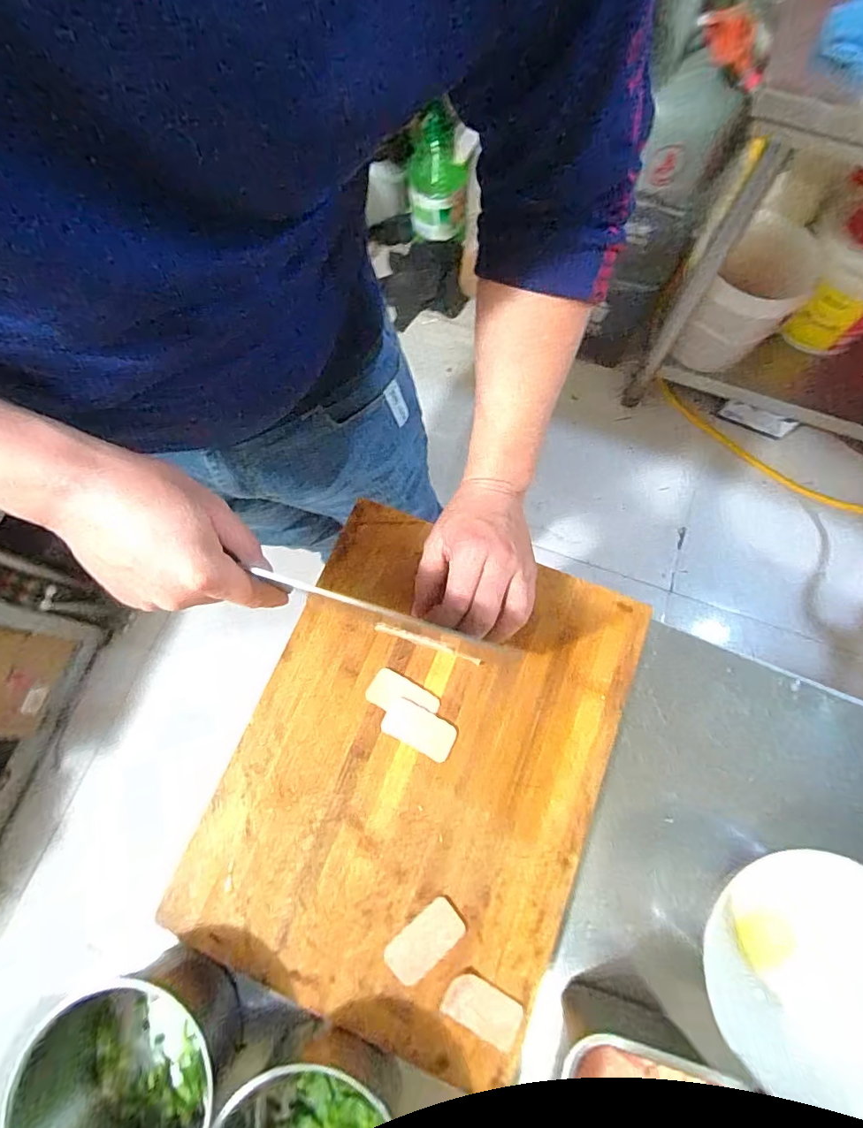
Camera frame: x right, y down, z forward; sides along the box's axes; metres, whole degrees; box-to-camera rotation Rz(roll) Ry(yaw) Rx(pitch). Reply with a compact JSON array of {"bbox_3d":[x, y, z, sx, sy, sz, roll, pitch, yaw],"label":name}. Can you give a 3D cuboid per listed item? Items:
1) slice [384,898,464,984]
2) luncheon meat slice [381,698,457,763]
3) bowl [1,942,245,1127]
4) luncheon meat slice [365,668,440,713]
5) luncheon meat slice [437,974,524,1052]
[{"bbox_3d":[-0.005,0.291,0.384,0.063,0.004,0.032,-39,76,-9],"label":"slice"},{"bbox_3d":[-0.011,0.143,0.432,0.064,0.004,0.033,24,76,8],"label":"luncheon meat slice"},{"bbox_3d":[-0.210,0.369,0.362,0.133,0.071,0.129,-23,74,-5],"label":"bowl"},{"bbox_3d":[-0.025,0.119,0.440,0.061,0.004,0.033,28,76,9],"label":"luncheon meat slice"},{"bbox_3d":[0.039,0.334,0.374,0.058,0.006,0.031,26,76,9],"label":"luncheon meat slice"}]

